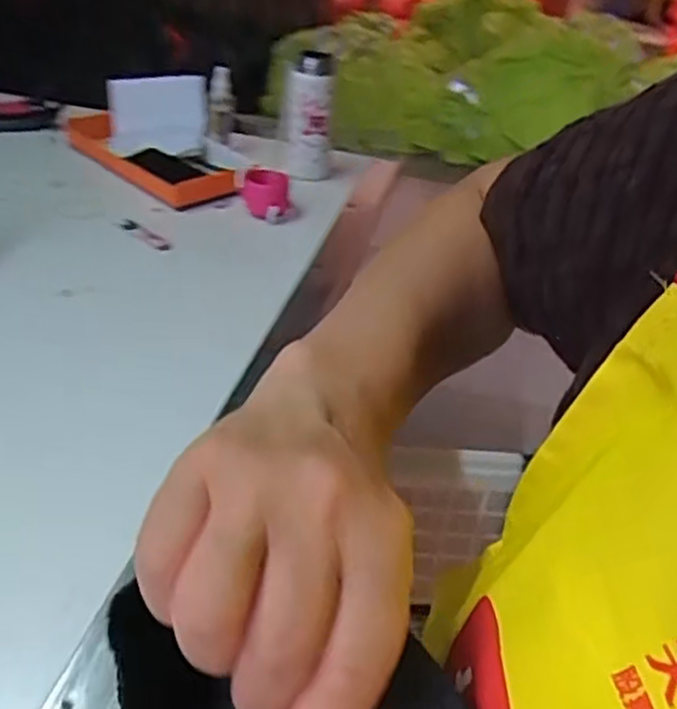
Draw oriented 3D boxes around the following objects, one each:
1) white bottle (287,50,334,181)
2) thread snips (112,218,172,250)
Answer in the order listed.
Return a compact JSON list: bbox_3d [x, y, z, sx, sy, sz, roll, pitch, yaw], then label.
[{"bbox_3d":[-0.044,-0.372,1.134,0.071,0.189,0.067,4,35,-4],"label":"white bottle"},{"bbox_3d":[-0.256,-0.157,0.943,0.088,0.009,0.026,27,40,27],"label":"thread snips"}]

